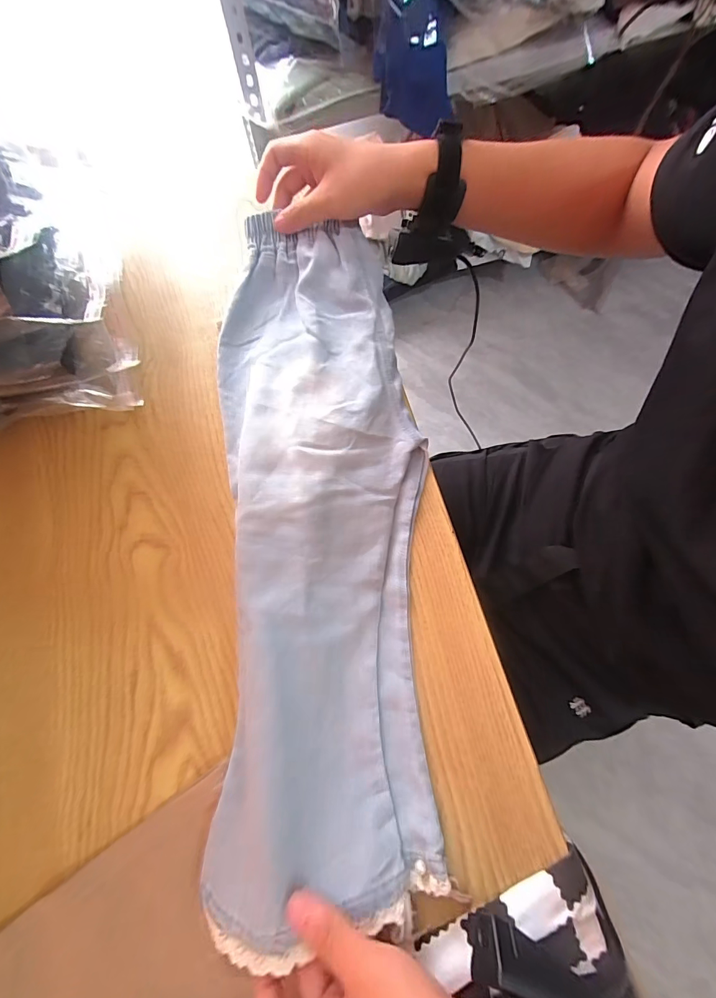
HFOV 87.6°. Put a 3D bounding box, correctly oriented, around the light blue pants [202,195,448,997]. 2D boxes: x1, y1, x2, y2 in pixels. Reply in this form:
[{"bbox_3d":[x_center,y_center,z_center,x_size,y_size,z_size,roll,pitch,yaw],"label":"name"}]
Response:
[{"bbox_3d":[-0.034,0.009,0.318,0.170,0.043,0.549,-4,76,0],"label":"light blue pants"}]

